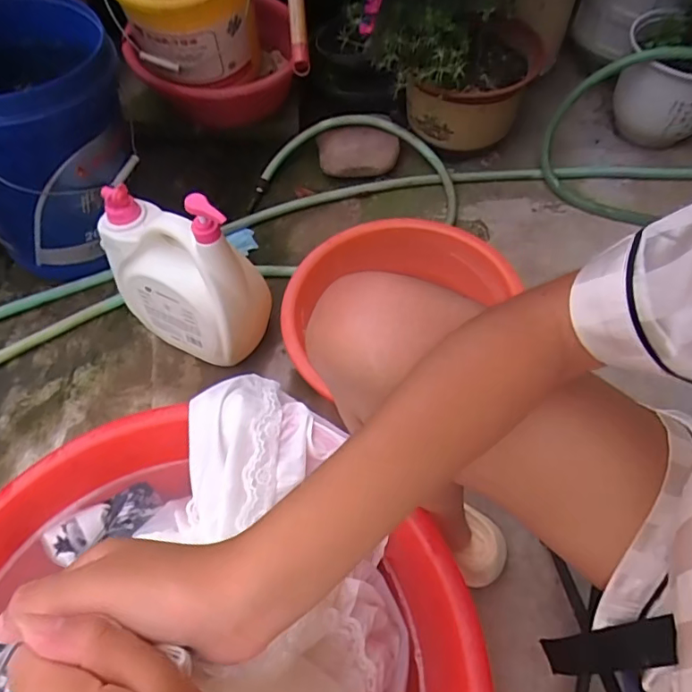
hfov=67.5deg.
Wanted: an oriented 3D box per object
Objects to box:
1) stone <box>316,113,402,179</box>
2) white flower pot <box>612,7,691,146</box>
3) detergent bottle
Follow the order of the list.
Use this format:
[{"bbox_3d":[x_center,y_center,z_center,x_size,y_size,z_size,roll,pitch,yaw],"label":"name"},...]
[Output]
[{"bbox_3d":[0.025,-0.417,1.090,0.158,0.071,0.113,-4,57,-7],"label":"stone"},{"bbox_3d":[0.609,-0.484,0.999,0.204,0.201,0.179,39,66,22],"label":"white flower pot"},{"bbox_3d":[-0.248,-0.123,0.780,0.228,0.283,0.118,29,60,14],"label":"detergent bottle"}]

